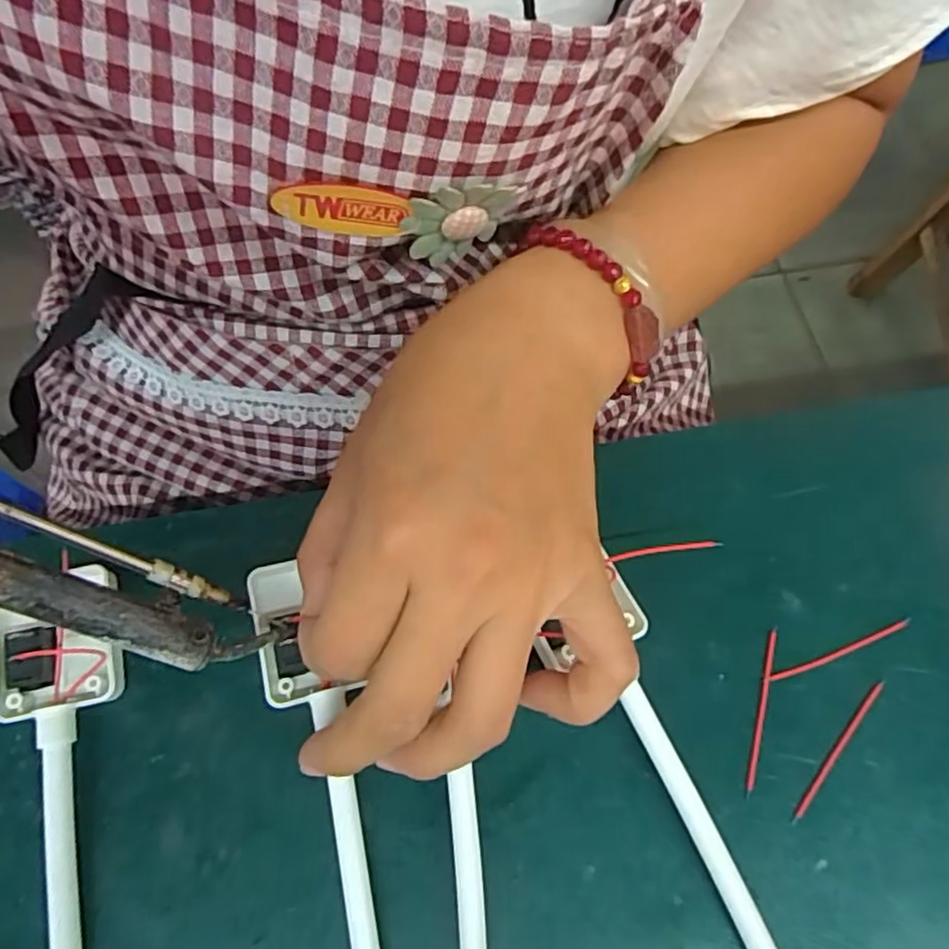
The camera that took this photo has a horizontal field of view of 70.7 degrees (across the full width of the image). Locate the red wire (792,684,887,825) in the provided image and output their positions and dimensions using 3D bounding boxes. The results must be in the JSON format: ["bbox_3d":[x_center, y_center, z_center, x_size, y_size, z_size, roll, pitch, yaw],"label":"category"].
[{"bbox_3d":[0.119,0.090,0.219,0.004,0.004,0.056,36,71,19],"label":"red wire"}]

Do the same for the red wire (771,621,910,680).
[{"bbox_3d":[0.127,0.061,0.230,0.055,0.004,0.004,-20,64,-6],"label":"red wire"}]

